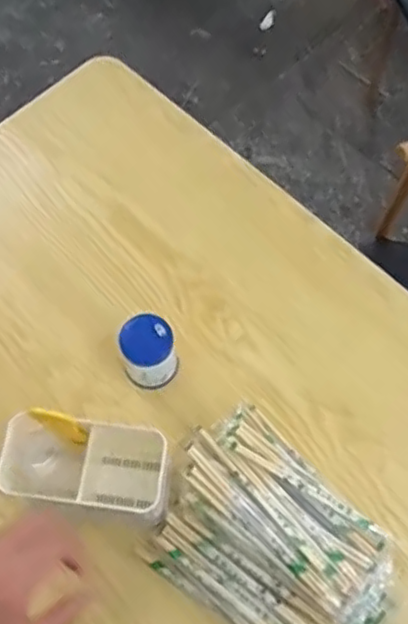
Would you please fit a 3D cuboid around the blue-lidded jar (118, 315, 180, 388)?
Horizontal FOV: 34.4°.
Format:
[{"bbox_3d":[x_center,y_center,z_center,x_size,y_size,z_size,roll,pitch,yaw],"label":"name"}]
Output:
[{"bbox_3d":[-0.058,0.044,0.708,0.054,0.081,0.056,-1,69,2],"label":"blue-lidded jar"}]

